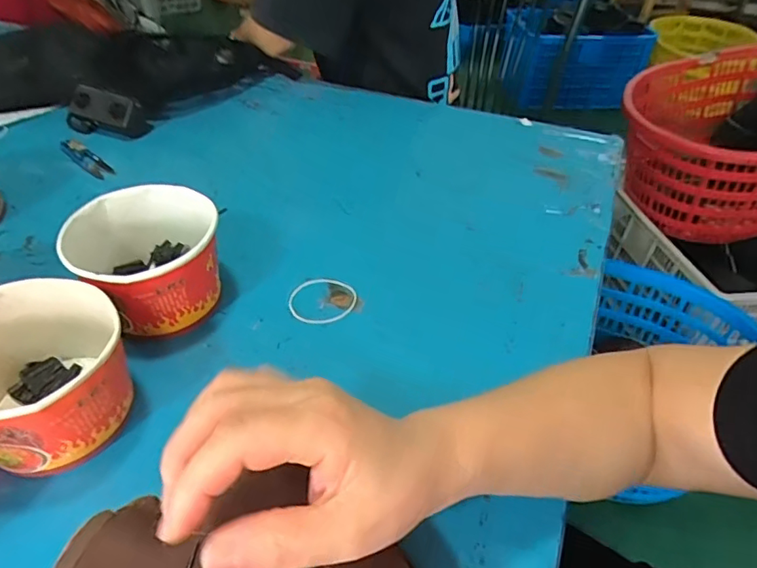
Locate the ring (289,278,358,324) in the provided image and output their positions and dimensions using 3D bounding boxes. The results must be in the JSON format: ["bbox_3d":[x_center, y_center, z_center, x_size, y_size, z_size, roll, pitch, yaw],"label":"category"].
[{"bbox_3d":[-0.051,0.014,0.480,0.061,0.004,0.056,1,42,-1],"label":"ring"}]

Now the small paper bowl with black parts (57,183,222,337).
[{"bbox_3d":[-0.191,-0.019,0.447,0.111,0.087,0.114,1,42,-1],"label":"small paper bowl with black parts"}]

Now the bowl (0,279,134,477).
[{"bbox_3d":[-0.233,0.064,0.359,0.118,0.079,0.111,21,46,19],"label":"bowl"}]

